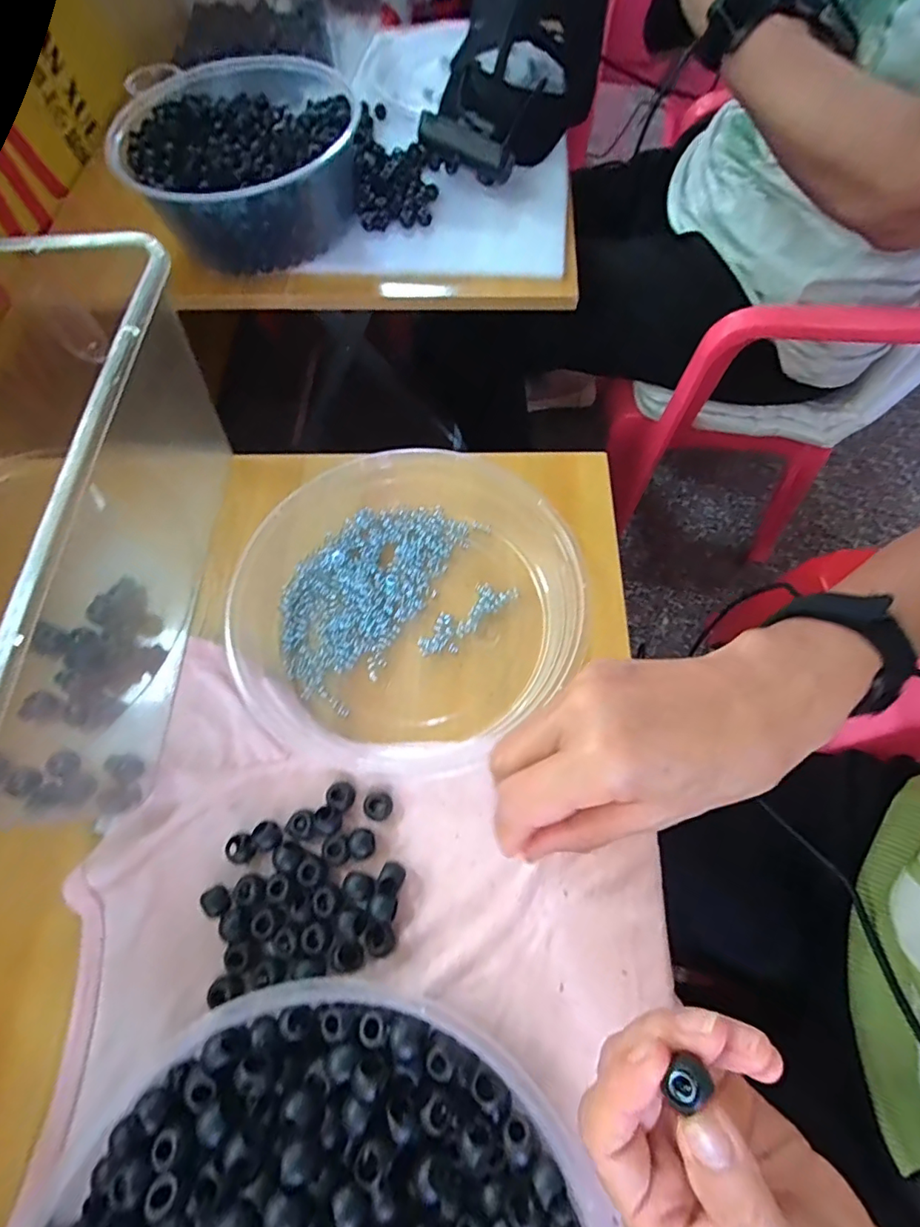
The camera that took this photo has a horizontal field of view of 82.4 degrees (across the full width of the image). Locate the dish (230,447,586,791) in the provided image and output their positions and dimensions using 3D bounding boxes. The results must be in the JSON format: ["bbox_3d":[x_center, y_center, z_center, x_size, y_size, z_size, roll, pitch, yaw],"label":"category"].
[{"bbox_3d":[-0.034,-0.008,0.320,0.199,0.037,0.200,-1,66,1],"label":"dish"}]

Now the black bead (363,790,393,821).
[{"bbox_3d":[-0.045,0.105,0.286,0.016,0.008,0.014,27,69,12],"label":"black bead"}]

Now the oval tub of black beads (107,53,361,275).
[{"bbox_3d":[-0.214,-0.449,0.527,0.225,0.078,0.214,-2,66,1],"label":"oval tub of black beads"}]

